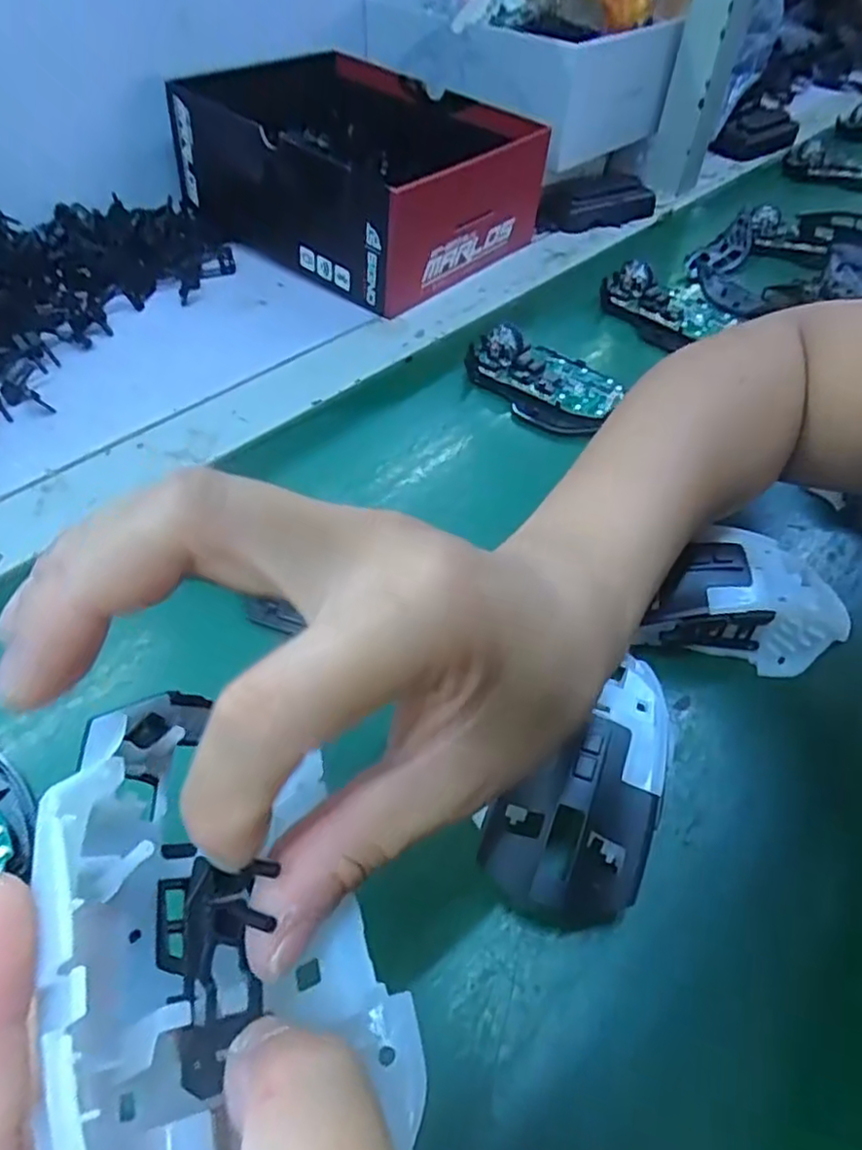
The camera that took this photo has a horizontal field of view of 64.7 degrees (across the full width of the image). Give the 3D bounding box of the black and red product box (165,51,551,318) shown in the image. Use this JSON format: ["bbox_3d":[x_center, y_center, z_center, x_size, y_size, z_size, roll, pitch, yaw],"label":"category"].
[{"bbox_3d":[-0.062,-0.341,0.572,0.268,0.094,0.201,31,53,25],"label":"black and red product box"}]

